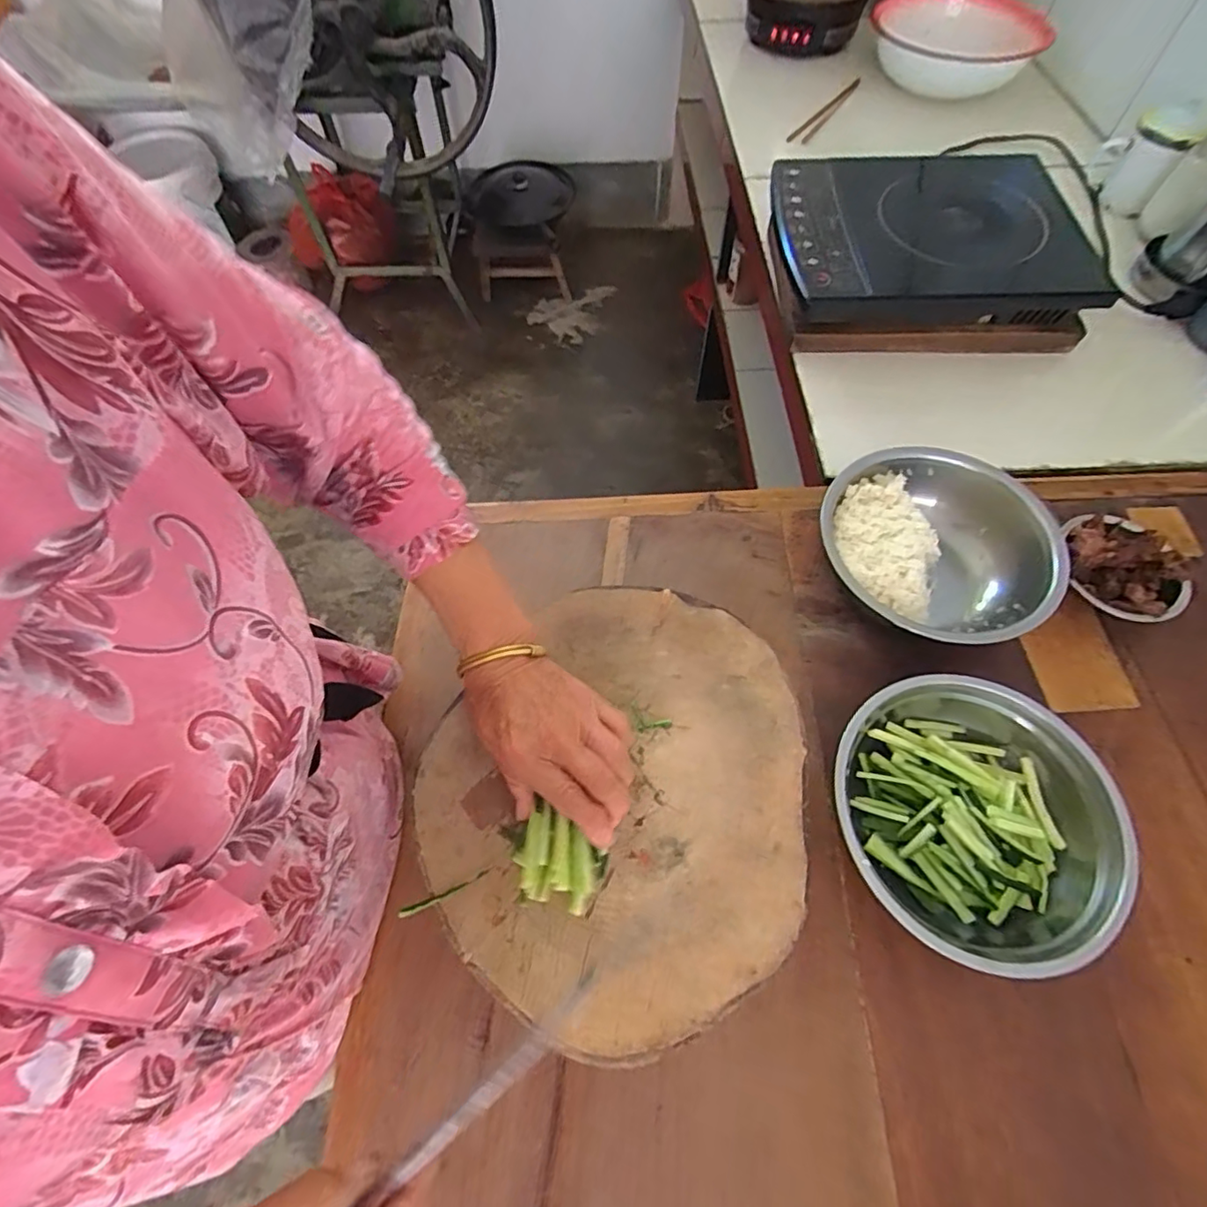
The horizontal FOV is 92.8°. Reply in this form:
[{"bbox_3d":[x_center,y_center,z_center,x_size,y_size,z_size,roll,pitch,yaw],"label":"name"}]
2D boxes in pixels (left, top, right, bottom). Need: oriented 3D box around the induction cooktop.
[{"bbox_3d":[0.393,-0.459,0.708,0.351,0.062,0.296,-1,62,1],"label":"induction cooktop"}]

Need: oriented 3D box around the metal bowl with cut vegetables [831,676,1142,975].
[{"bbox_3d":[0.283,0.163,0.434,0.178,0.072,0.193,-1,63,2],"label":"metal bowl with cut vegetables"}]

